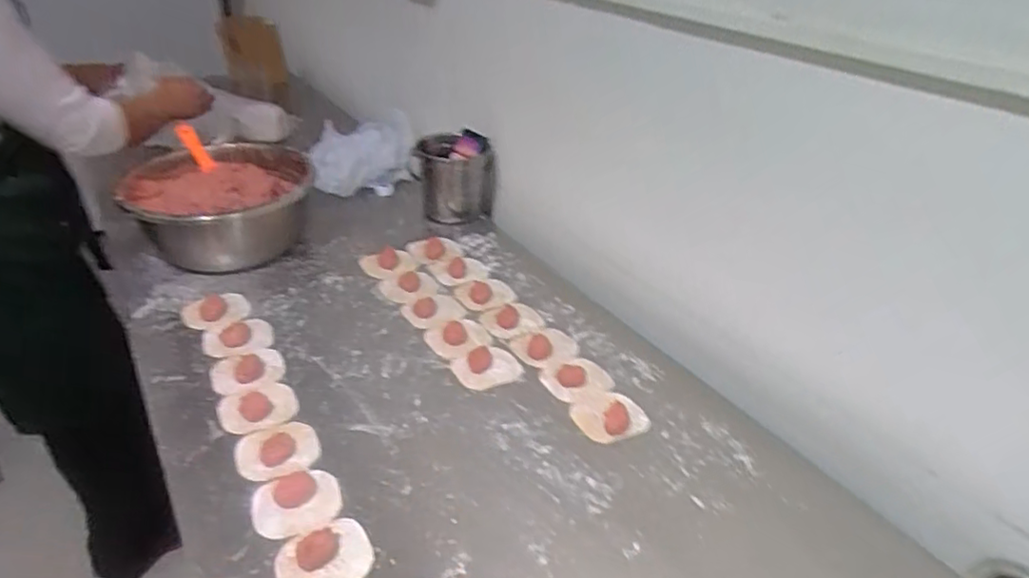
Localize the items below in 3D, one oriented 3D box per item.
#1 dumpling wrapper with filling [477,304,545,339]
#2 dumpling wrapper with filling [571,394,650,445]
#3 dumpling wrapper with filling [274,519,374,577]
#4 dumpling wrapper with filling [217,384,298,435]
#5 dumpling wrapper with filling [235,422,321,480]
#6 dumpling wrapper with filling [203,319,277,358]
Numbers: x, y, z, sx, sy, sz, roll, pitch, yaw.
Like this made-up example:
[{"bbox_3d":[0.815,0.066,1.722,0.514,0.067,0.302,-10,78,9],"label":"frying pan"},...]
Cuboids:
[{"bbox_3d":[-0.006,0.046,0.888,0.083,0.010,0.074,-24,43,-32],"label":"dumpling wrapper with filling"},{"bbox_3d":[0.114,0.151,0.733,0.081,0.011,0.066,-11,37,-18],"label":"dumpling wrapper with filling"},{"bbox_3d":[-0.177,0.253,0.569,0.084,0.013,0.068,-14,38,-21],"label":"dumpling wrapper with filling"},{"bbox_3d":[-0.303,0.140,0.722,0.087,0.015,0.072,-14,38,-21],"label":"dumpling wrapper with filling"},{"bbox_3d":[-0.262,0.176,0.675,0.087,0.014,0.069,-13,38,-20],"label":"dumpling wrapper with filling"},{"bbox_3d":[-0.374,0.066,0.827,0.087,0.011,0.064,-13,38,-21],"label":"dumpling wrapper with filling"}]

